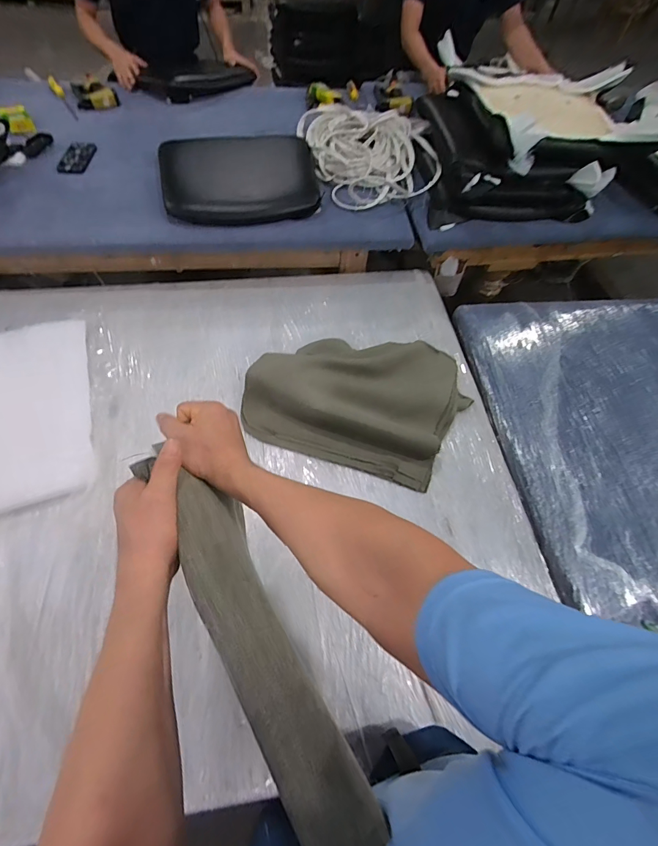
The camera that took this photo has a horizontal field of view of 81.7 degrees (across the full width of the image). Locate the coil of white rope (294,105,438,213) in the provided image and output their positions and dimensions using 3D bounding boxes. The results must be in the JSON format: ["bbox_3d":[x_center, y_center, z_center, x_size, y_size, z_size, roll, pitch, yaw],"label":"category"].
[{"bbox_3d":[0.119,-0.913,1.243,0.361,0.079,0.495,-18,63,-13],"label":"coil of white rope"}]

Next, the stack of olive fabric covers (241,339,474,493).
[{"bbox_3d":[0.075,-0.088,0.927,0.506,0.093,0.378,18,61,7],"label":"stack of olive fabric covers"}]

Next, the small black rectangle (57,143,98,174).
[{"bbox_3d":[-0.793,-0.844,1.207,0.090,0.014,0.157,0,60,-3],"label":"small black rectangle"}]

